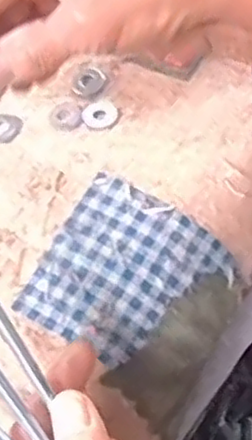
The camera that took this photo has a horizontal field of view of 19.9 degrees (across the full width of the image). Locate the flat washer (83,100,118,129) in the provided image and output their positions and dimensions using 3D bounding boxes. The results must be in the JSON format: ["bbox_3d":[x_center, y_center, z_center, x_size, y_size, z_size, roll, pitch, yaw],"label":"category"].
[{"bbox_3d":[-0.014,-0.059,0.394,0.018,0.004,0.018,-2,60,3],"label":"flat washer"}]

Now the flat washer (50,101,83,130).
[{"bbox_3d":[-0.033,-0.058,0.397,0.018,0.004,0.019,-1,60,6],"label":"flat washer"}]

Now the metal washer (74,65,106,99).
[{"bbox_3d":[-0.021,-0.079,0.406,0.017,0.004,0.021,-5,60,1],"label":"metal washer"}]

